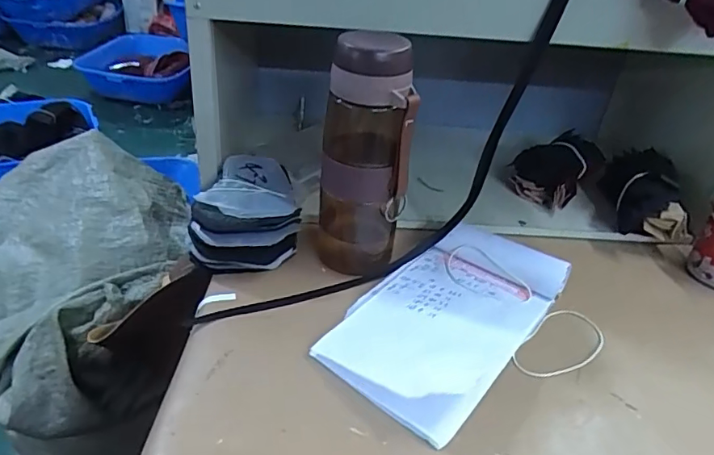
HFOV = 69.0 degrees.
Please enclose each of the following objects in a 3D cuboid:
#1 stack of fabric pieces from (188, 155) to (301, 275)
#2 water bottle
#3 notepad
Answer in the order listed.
[{"bbox_3d":[-0.108,-0.009,0.521,0.105,0.082,0.106,8,35,5],"label":"stack of fabric pieces"},{"bbox_3d":[0.006,-0.062,0.483,0.076,0.224,0.075,2,35,-3],"label":"water bottle"},{"bbox_3d":[0.080,0.074,0.466,0.138,0.034,0.234,27,41,30],"label":"notepad"}]

